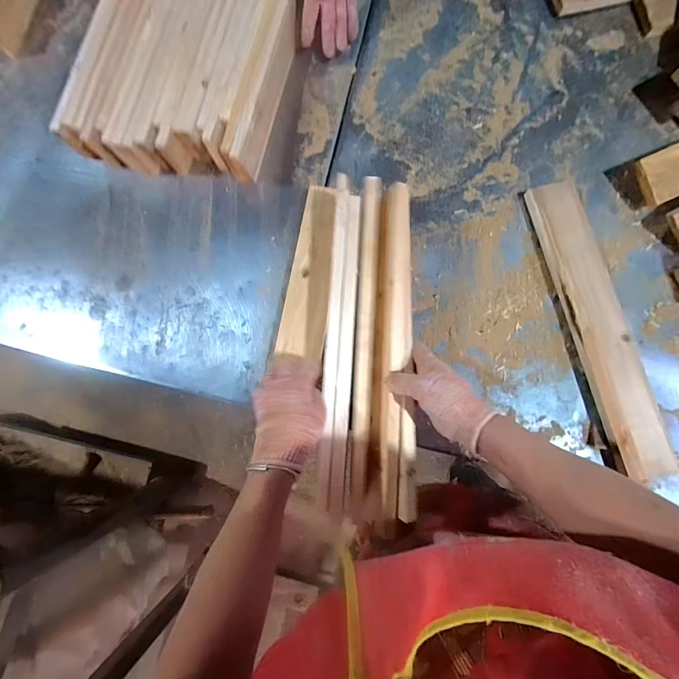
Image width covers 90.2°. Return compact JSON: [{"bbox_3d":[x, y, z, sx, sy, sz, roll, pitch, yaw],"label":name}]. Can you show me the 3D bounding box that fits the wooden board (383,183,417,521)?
[{"bbox_3d":[0.089,0.009,0.496,0.043,0.020,0.475,1,84,3],"label":"wooden board"}]

